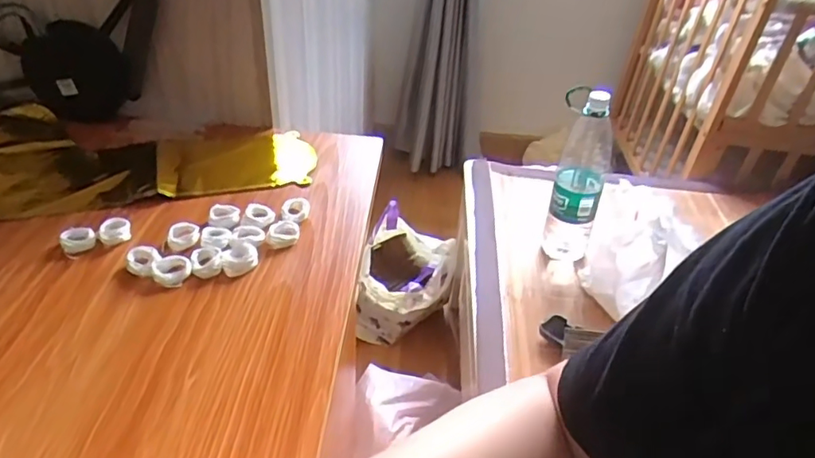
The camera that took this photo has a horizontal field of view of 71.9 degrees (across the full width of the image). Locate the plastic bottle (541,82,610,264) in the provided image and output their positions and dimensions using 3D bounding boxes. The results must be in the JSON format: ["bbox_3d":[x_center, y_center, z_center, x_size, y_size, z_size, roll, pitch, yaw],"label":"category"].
[{"bbox_3d":[0.312,-0.094,1.018,0.091,0.337,0.090,20,38,20],"label":"plastic bottle"}]

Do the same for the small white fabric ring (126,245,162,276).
[{"bbox_3d":[-0.230,0.027,0.486,0.032,0.013,0.024,15,36,13],"label":"small white fabric ring"}]

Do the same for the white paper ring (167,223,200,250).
[{"bbox_3d":[-0.207,0.006,0.518,0.027,0.012,0.026,3,35,-2],"label":"white paper ring"}]

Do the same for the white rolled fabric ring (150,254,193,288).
[{"bbox_3d":[-0.202,0.034,0.480,0.029,0.010,0.031,3,35,-2],"label":"white rolled fabric ring"}]

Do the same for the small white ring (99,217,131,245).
[{"bbox_3d":[-0.269,0.001,0.517,0.026,0.012,0.025,-15,40,-26],"label":"small white ring"}]

